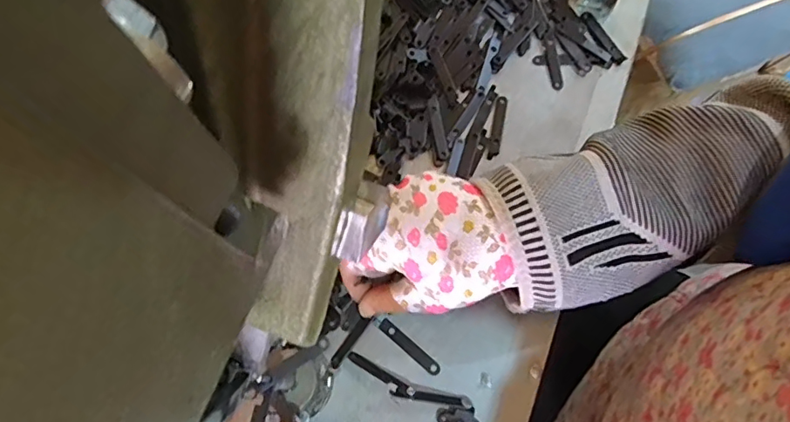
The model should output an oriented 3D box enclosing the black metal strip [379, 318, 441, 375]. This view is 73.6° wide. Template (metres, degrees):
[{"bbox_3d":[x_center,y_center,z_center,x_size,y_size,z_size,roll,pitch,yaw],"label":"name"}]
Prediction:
[{"bbox_3d":[0.010,0.091,0.355,0.049,0.004,0.009,39,78,12],"label":"black metal strip"}]

